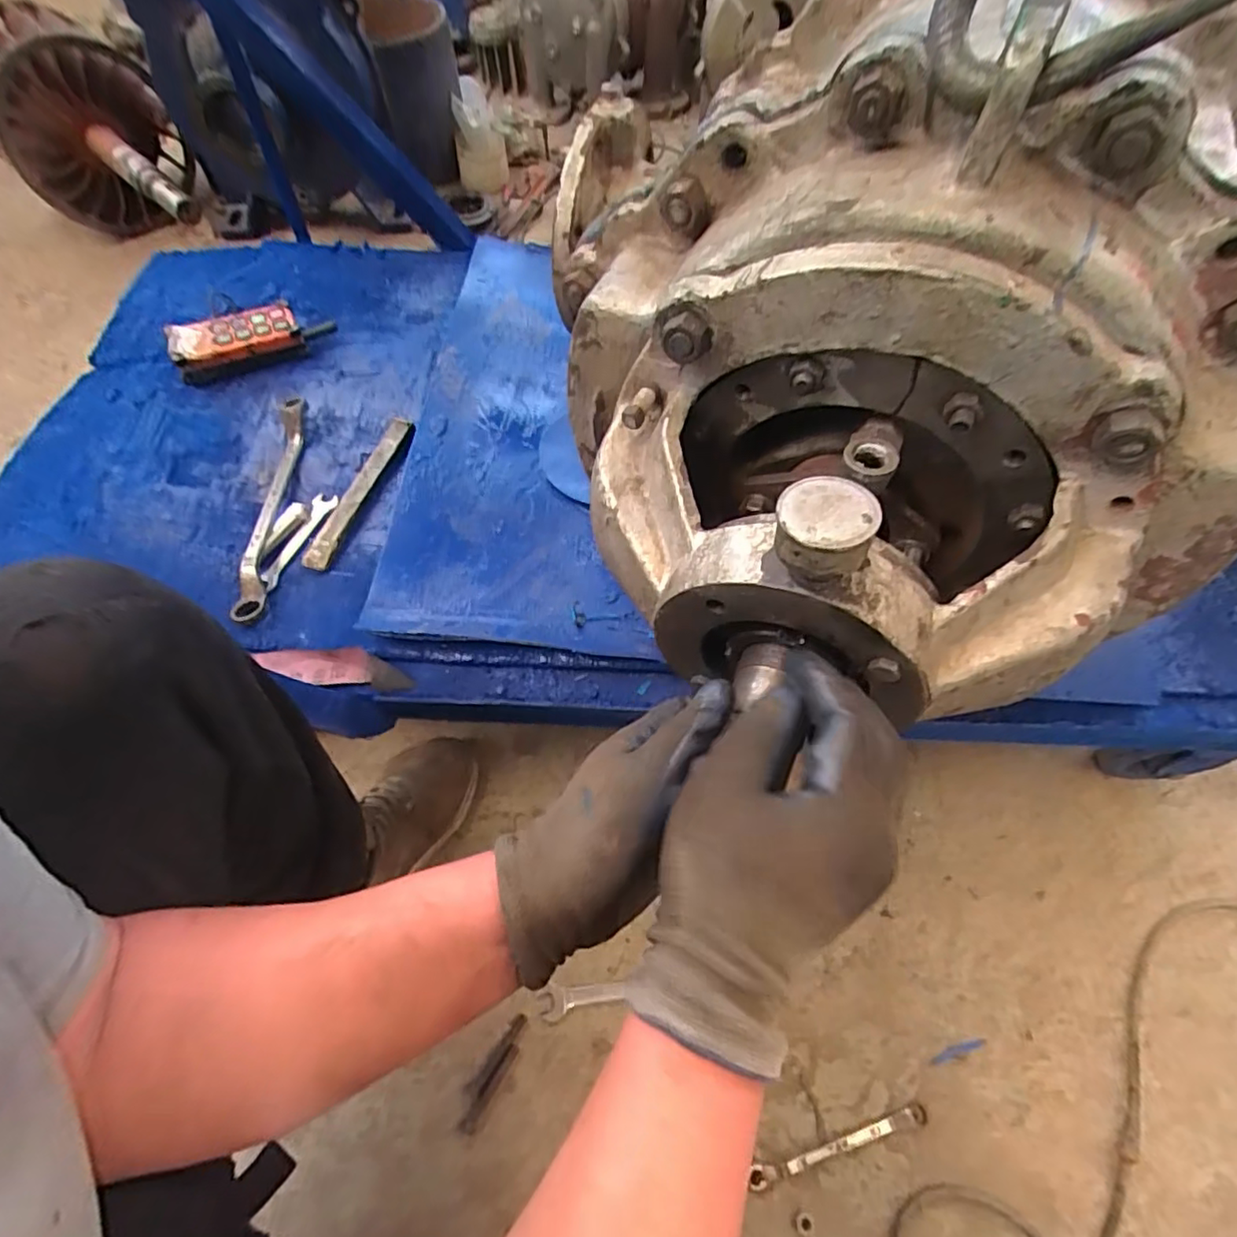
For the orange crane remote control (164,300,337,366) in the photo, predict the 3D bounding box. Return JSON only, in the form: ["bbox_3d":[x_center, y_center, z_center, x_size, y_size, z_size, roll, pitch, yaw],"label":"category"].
[{"bbox_3d":[-0.482,-0.368,0.815,0.196,0.061,0.047,-22,62,-12],"label":"orange crane remote control"}]

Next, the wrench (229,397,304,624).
[{"bbox_3d":[-0.404,-0.135,0.714,0.028,0.035,0.304,-4,59,-2],"label":"wrench"}]

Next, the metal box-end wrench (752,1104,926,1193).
[{"bbox_3d":[0.223,0.526,0.613,0.182,0.014,0.018,-16,60,-9],"label":"metal box-end wrench"}]

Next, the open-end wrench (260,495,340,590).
[{"bbox_3d":[-0.371,-0.091,0.710,0.026,0.010,0.132,16,61,10],"label":"open-end wrench"}]

